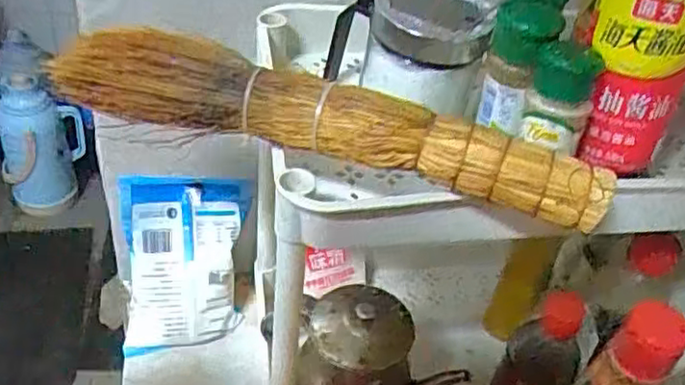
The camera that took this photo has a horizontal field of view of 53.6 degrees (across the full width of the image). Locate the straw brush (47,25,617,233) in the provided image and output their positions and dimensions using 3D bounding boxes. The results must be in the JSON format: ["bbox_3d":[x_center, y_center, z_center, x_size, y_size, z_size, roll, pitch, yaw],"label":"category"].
[{"bbox_3d":[-0.011,-0.040,0.366,0.301,0.041,0.033,15,41,8],"label":"straw brush"}]

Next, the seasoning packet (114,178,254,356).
[{"bbox_3d":[-0.145,0.067,0.623,0.109,0.161,0.023,0,7,-11],"label":"seasoning packet"}]

